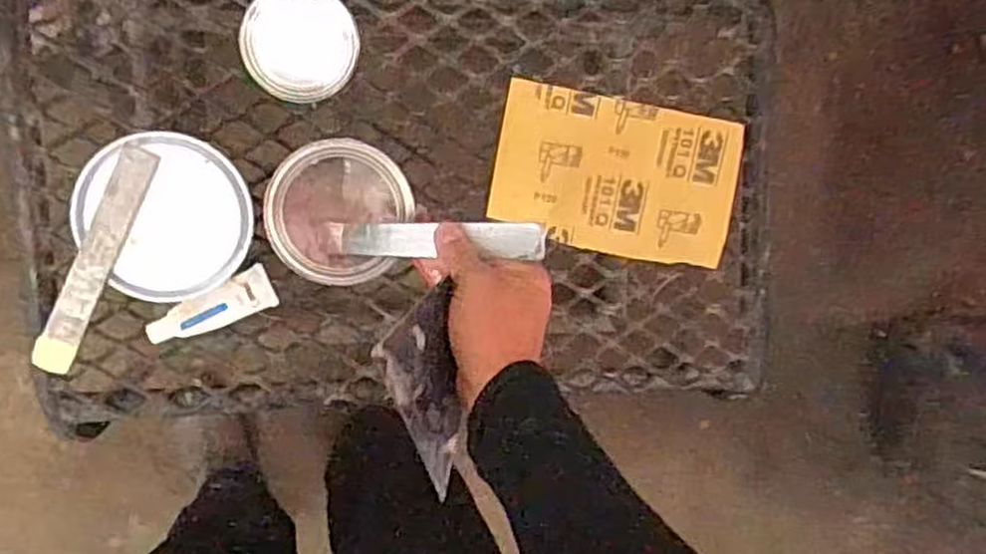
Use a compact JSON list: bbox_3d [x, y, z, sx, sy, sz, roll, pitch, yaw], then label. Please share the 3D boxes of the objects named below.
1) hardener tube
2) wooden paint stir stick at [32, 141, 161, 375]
[{"bbox_3d":[-0.237,0.027,0.676,0.105,0.016,0.035,-25,96,-20],"label":"hardener tube"},{"bbox_3d":[-0.290,-0.011,0.583,0.027,0.005,0.176,24,94,-20],"label":"wooden paint stir stick"}]

